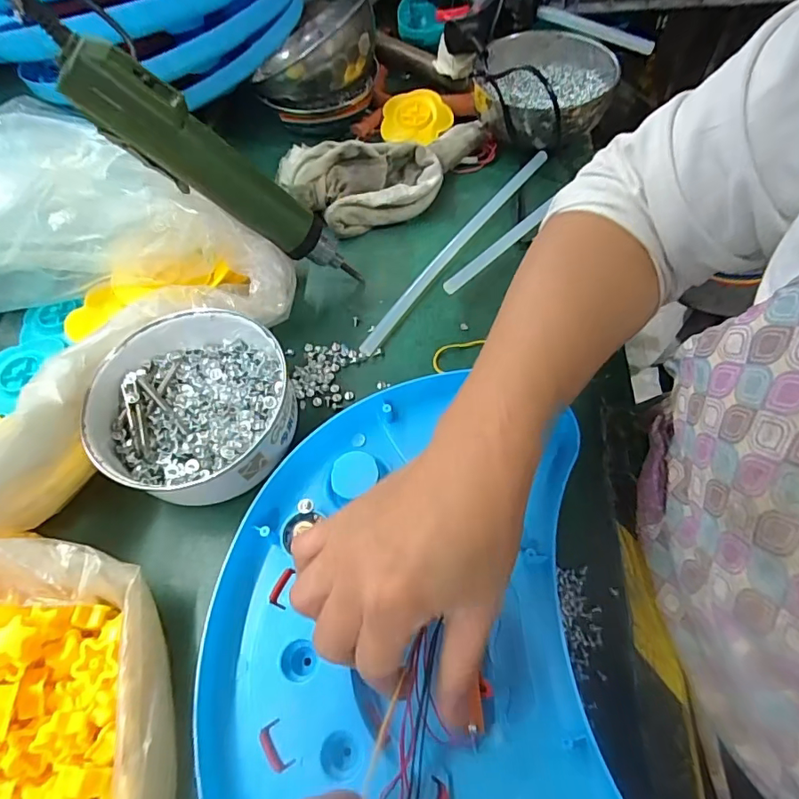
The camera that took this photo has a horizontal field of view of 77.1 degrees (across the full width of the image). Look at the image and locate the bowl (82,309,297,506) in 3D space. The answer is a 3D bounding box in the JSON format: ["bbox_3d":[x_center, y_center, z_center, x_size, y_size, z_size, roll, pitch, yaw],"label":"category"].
[{"bbox_3d":[-0.150,0.005,0.371,0.134,0.060,0.137,-2,60,3],"label":"bowl"}]

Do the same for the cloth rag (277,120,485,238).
[{"bbox_3d":[-0.009,-0.223,0.502,0.210,0.052,0.090,-15,60,-4],"label":"cloth rag"}]

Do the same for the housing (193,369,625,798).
[{"bbox_3d":[0.005,0.133,0.277,0.228,0.029,0.318,-5,60,2],"label":"housing"}]

